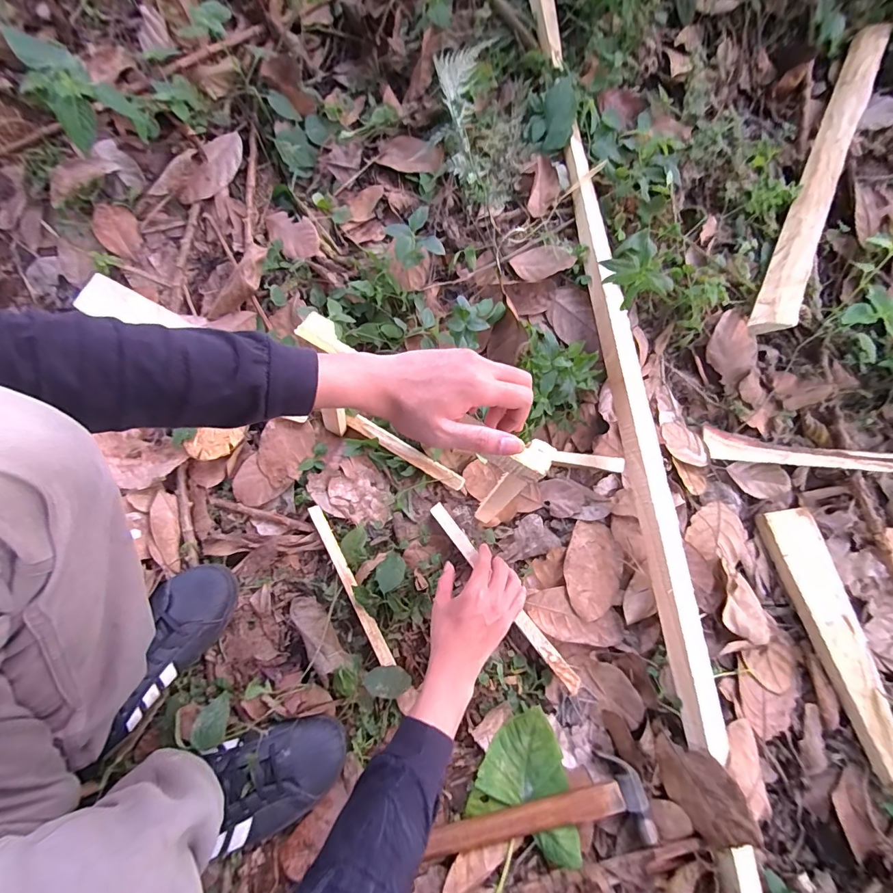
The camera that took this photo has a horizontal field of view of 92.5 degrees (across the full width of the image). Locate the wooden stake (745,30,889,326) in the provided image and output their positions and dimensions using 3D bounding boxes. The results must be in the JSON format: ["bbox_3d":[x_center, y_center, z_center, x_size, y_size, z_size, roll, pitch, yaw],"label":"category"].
[{"bbox_3d":[0.617,-0.458,0.693,0.047,0.057,0.686,27,78,7],"label":"wooden stake"}]

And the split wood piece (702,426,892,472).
[{"bbox_3d":[0.534,0.017,0.626,0.293,0.017,0.045,10,86,10],"label":"split wood piece"}]

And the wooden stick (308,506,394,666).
[{"bbox_3d":[-0.129,0.181,0.566,0.017,0.013,0.227,-29,78,-6],"label":"wooden stick"}]

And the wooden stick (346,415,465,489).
[{"bbox_3d":[-0.059,0.006,0.616,0.188,0.017,0.023,30,78,8],"label":"wooden stick"}]

